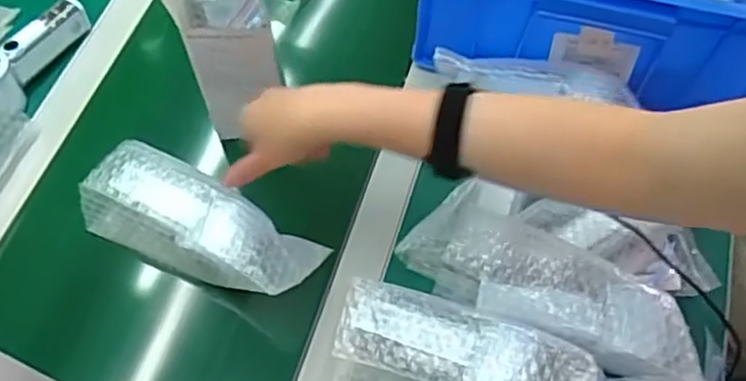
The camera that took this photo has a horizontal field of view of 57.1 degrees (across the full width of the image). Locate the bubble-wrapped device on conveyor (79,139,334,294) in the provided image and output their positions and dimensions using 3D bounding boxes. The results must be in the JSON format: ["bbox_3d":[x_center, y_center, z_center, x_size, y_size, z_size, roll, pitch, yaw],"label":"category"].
[{"bbox_3d":[-0.150,0.027,0.599,0.208,0.066,0.080,22,63,12],"label":"bubble-wrapped device on conveyor"}]

